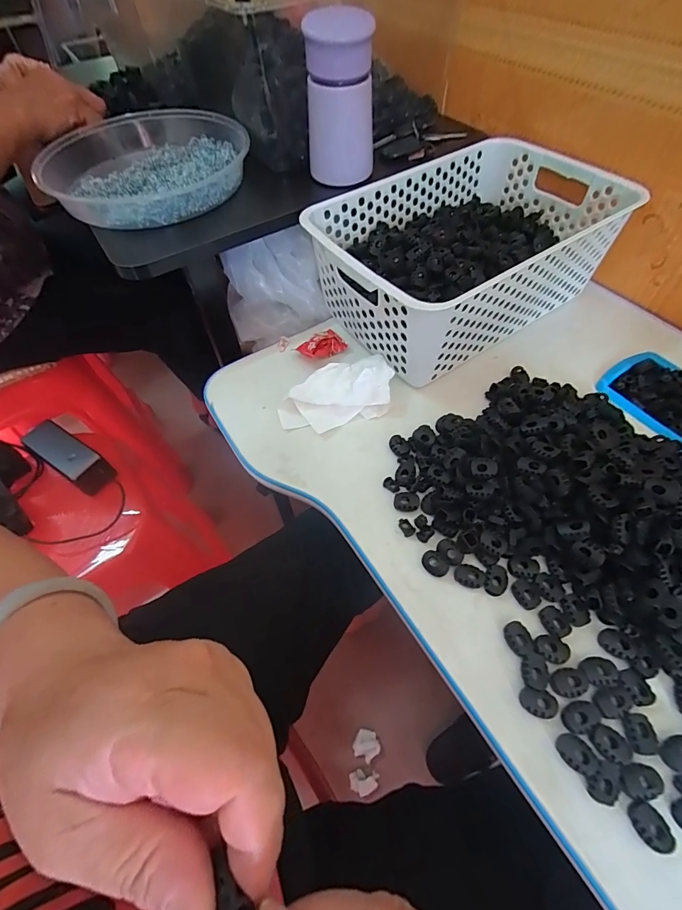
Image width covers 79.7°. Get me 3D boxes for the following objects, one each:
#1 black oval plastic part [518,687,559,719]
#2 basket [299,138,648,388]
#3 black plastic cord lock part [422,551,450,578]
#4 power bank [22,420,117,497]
[{"bbox_3d":[0.129,0.161,0.266,0.022,0.007,0.015,10,57,8],"label":"black oval plastic part"},{"bbox_3d":[0.136,-0.221,0.452,0.313,0.107,0.204,-30,60,-17],"label":"basket"},{"bbox_3d":[0.073,0.086,0.321,0.015,0.008,0.021,-37,63,-21],"label":"black plastic cord lock part"},{"bbox_3d":[-0.379,0.002,0.568,0.142,0.036,0.048,28,62,20],"label":"power bank"}]

